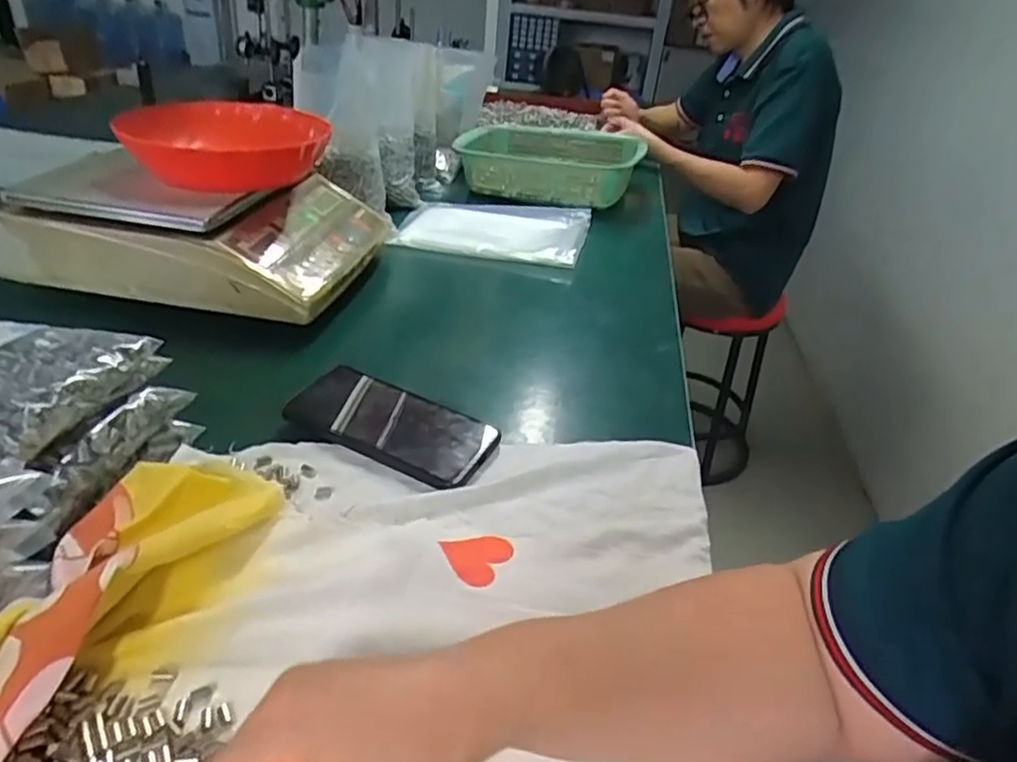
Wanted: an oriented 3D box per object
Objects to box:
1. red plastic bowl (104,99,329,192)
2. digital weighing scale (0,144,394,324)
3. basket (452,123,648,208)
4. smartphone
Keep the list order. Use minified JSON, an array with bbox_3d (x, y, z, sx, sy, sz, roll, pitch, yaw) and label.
[{"bbox_3d":[-0.287,-0.249,0.717,0.176,0.056,0.176,5,32,-3],"label":"red plastic bowl"},{"bbox_3d":[-0.336,-0.178,0.755,0.319,0.113,0.319,8,32,2],"label":"digital weighing scale"},{"bbox_3d":[0.064,-0.362,1.119,0.293,0.100,0.236,12,32,9],"label":"basket"},{"bbox_3d":[-0.096,0.032,0.530,0.167,0.015,0.076,19,34,19],"label":"smartphone"}]

